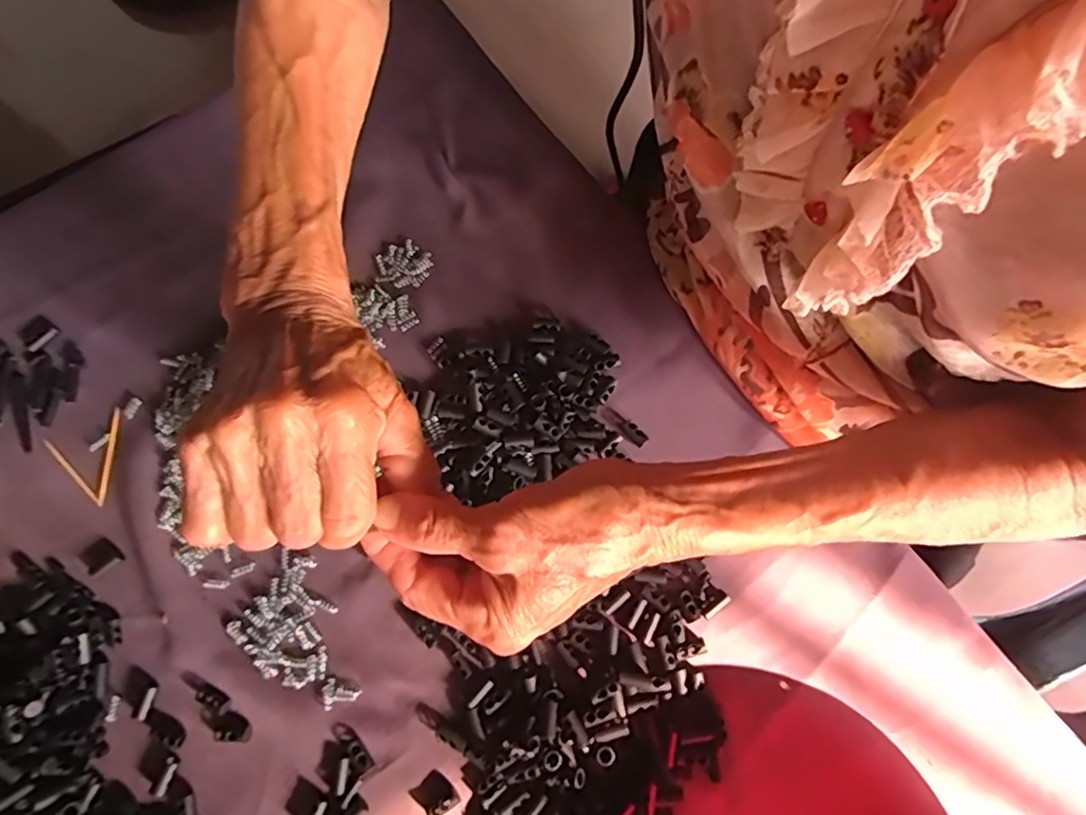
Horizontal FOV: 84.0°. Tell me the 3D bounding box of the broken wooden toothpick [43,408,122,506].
[{"bbox_3d":[-0.284,0.026,0.385,0.059,0.004,0.046,42,79,12],"label":"broken wooden toothpick"}]

